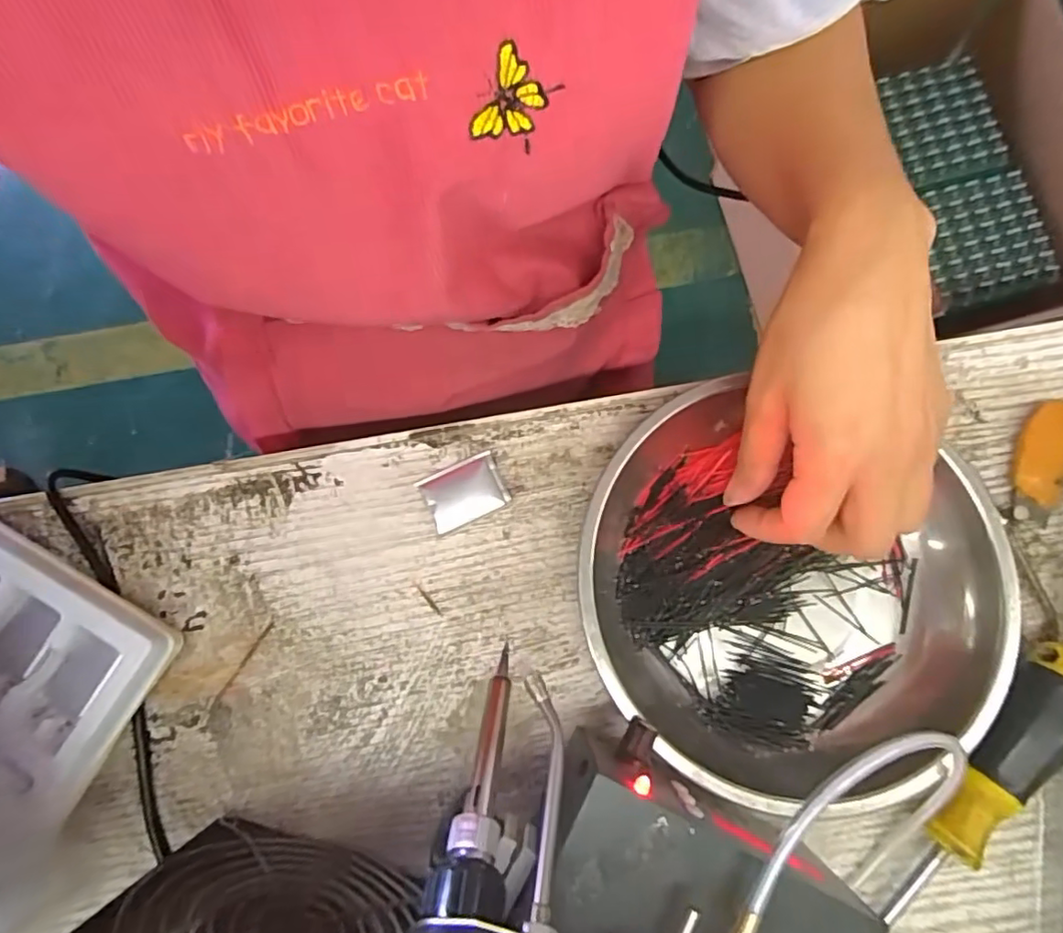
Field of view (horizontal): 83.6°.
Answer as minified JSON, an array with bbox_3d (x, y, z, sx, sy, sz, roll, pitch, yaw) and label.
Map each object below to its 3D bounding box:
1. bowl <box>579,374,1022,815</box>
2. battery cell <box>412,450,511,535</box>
[{"bbox_3d":[0.110,0.061,0.273,0.187,0.033,0.166,27,82,5],"label":"bowl"},{"bbox_3d":[-0.034,0.013,0.297,0.039,0.009,0.030,-24,81,-4],"label":"battery cell"}]

